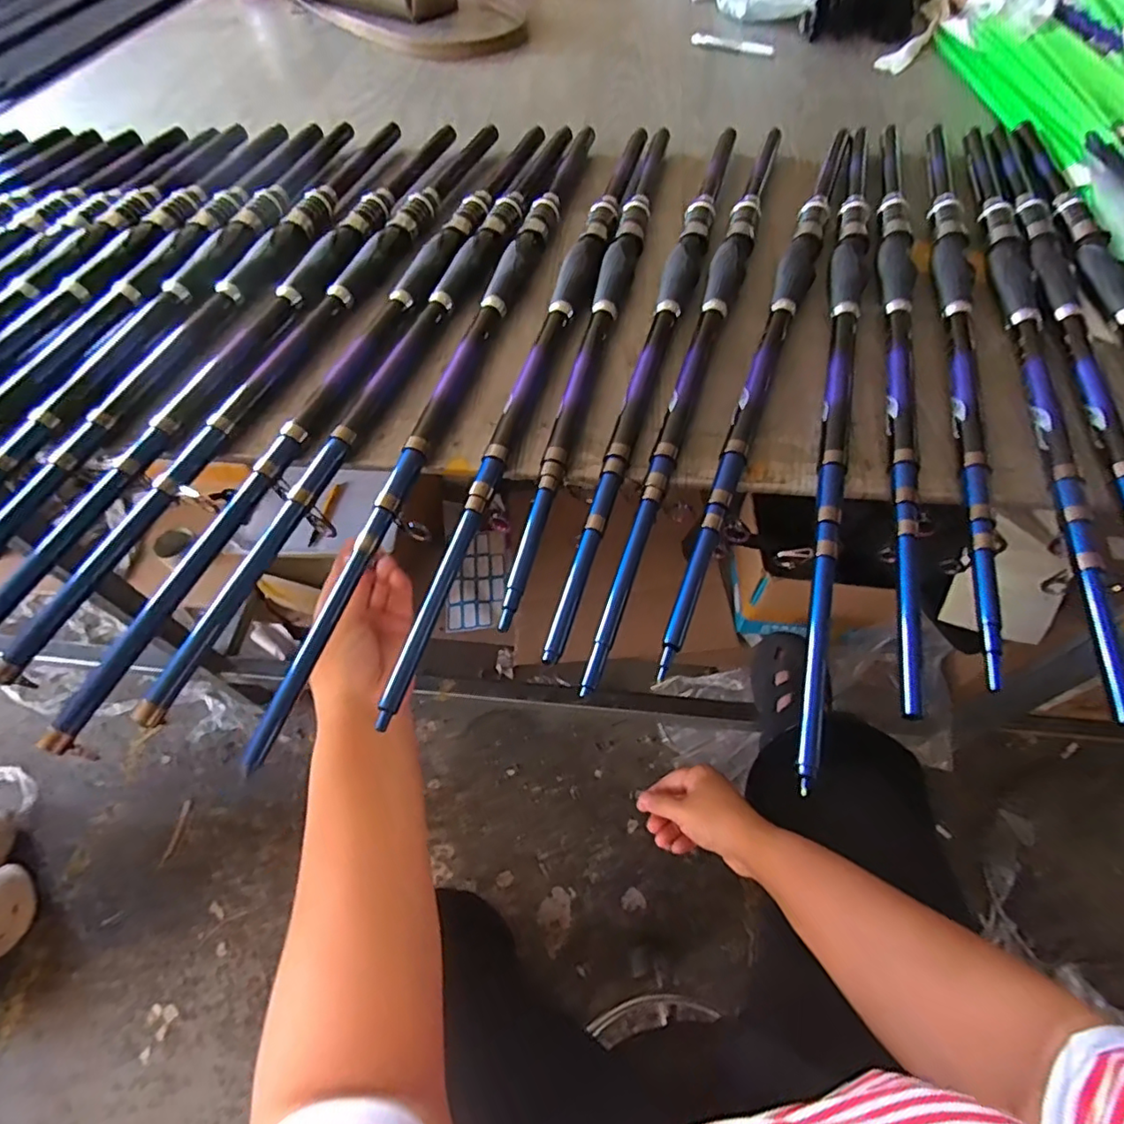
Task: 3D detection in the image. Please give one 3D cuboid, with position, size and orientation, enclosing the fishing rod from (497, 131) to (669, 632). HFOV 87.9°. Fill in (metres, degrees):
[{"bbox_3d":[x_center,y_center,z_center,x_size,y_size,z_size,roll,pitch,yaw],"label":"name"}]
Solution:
[{"bbox_3d":[0.038,-0.226,0.508,0.024,0.022,0.630,11,59,9],"label":"fishing rod"}]

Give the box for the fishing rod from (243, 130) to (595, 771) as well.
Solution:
[{"bbox_3d":[-0.068,-0.194,0.494,0.026,0.024,0.722,12,60,10],"label":"fishing rod"}]

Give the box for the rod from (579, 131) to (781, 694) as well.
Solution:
[{"bbox_3d":[0.120,-0.198,0.487,0.027,0.022,0.657,16,60,12],"label":"rod"}]

